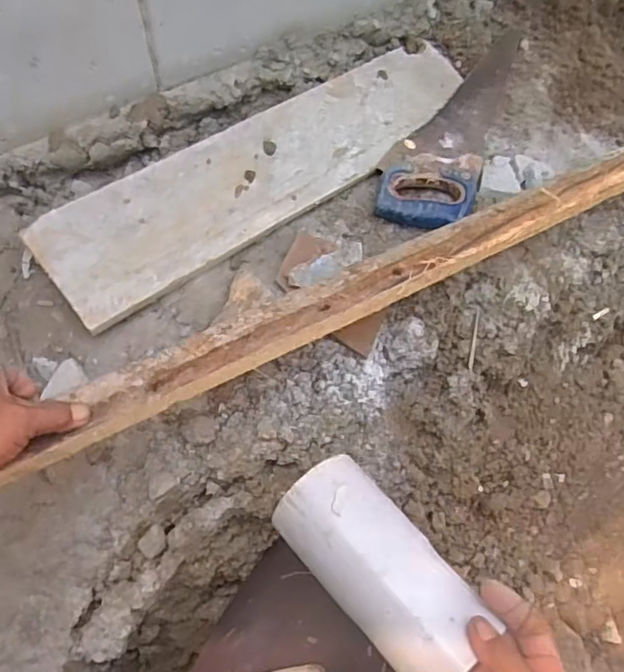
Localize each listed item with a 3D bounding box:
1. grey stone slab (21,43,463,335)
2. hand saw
[{"bbox_3d":[-0.048,-0.244,0.798,0.657,0.020,0.165,-34,68,-20],"label":"grey stone slab"},{"bbox_3d":[0.215,-0.342,0.874,0.131,0.021,0.470,19,61,7],"label":"hand saw"}]

